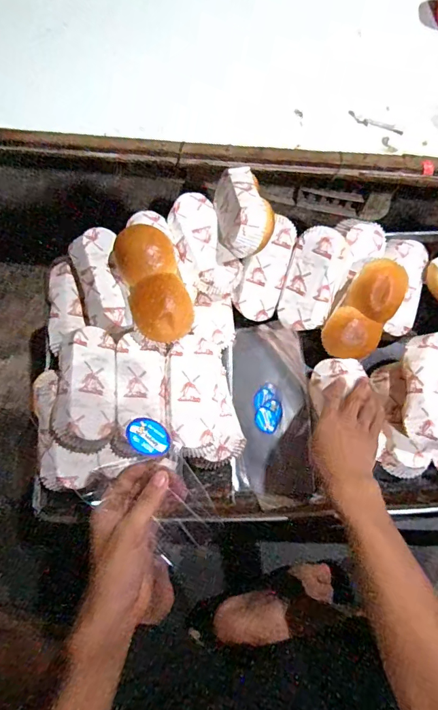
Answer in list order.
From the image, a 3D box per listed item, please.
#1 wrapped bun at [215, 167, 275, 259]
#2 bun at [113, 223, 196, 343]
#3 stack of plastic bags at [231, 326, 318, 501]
[{"bbox_3d":[0.031,-0.192,0.562,0.044,0.071,0.133,11,50,-28],"label":"wrapped bun"},{"bbox_3d":[-0.077,-0.085,0.520,0.077,0.063,0.139,-21,74,-6],"label":"bun"},{"bbox_3d":[0.074,0.079,0.599,0.108,0.038,0.247,-2,73,0],"label":"stack of plastic bags"}]

